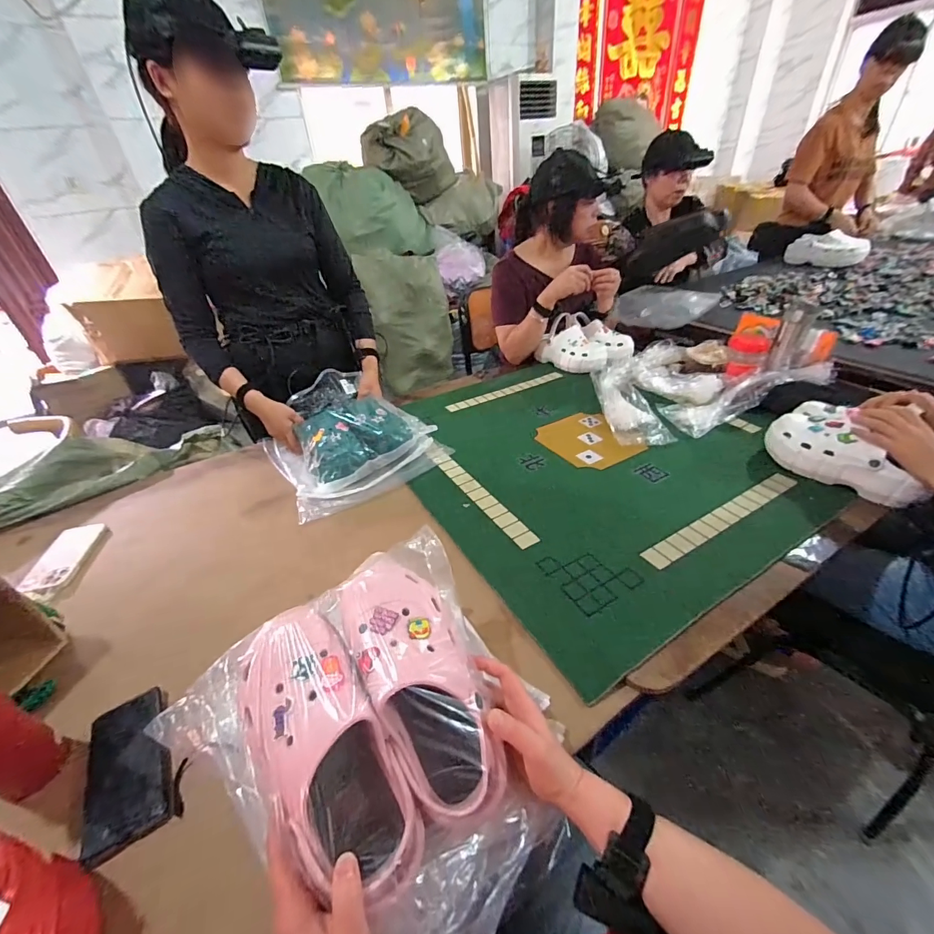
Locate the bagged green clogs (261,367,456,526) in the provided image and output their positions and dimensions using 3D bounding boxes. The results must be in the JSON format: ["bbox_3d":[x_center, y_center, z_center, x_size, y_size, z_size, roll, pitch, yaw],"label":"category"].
[{"bbox_3d":[-0.289,-0.082,0.945,0.335,0.124,0.379,-29,43,-29],"label":"bagged green clogs"}]

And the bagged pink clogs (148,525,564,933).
[{"bbox_3d":[-0.074,0.264,0.395,0.306,0.110,0.321,-31,67,-25],"label":"bagged pink clogs"}]

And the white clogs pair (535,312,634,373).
[{"bbox_3d":[0.387,-0.410,1.336,0.272,0.126,0.215,28,48,37],"label":"white clogs pair"}]

